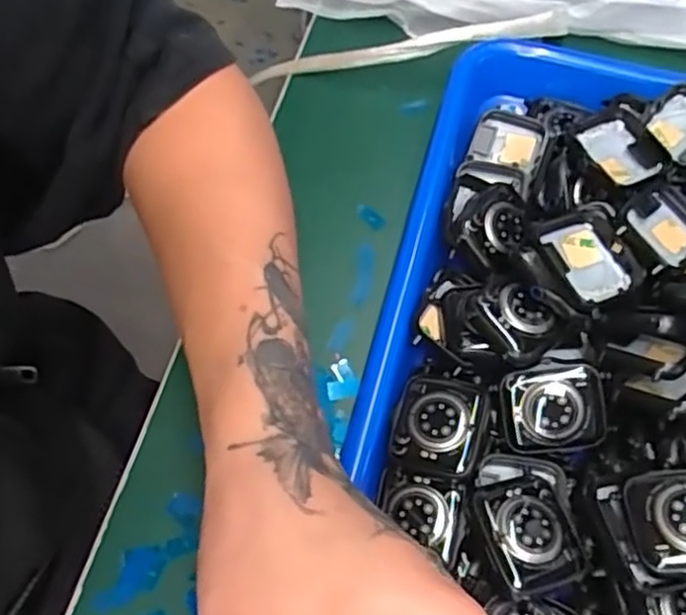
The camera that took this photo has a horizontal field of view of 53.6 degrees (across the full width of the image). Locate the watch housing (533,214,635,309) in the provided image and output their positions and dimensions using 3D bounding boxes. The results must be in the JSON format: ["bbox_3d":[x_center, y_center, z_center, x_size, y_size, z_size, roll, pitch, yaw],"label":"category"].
[{"bbox_3d":[0.106,-0.020,0.292,0.034,0.013,0.042,-19,67,-9],"label":"watch housing"}]

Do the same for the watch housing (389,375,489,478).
[{"bbox_3d":[0.040,0.047,0.279,0.036,0.008,0.041,17,66,7],"label":"watch housing"}]

